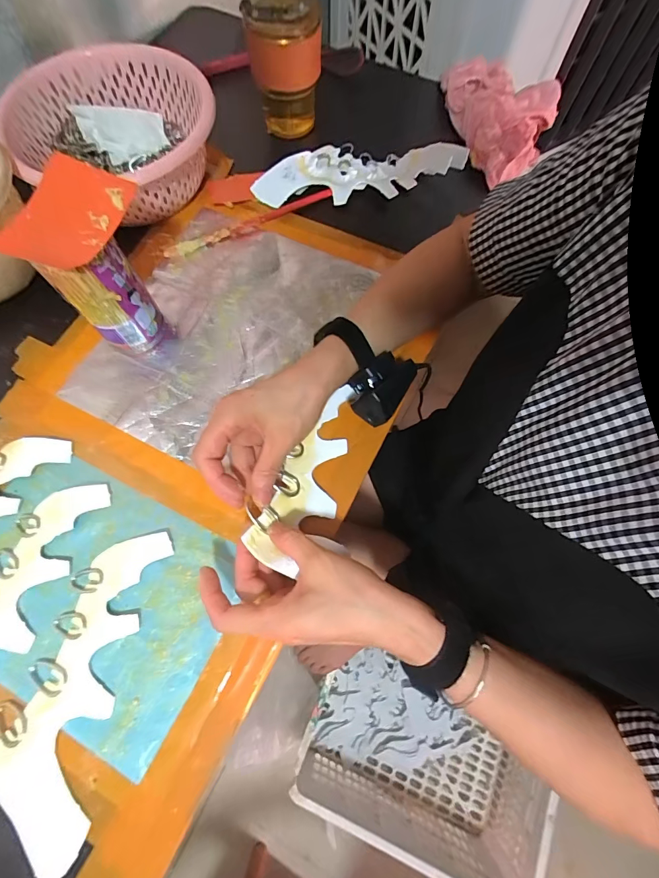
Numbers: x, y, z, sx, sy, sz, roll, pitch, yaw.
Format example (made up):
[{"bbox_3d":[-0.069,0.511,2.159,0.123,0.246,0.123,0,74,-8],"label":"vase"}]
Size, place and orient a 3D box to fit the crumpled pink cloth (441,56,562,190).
[{"bbox_3d":[0.233,-0.422,0.499,0.126,0.041,0.177,-15,71,-6],"label":"crumpled pink cloth"}]

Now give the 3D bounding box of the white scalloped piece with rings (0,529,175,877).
[{"bbox_3d":[-0.197,0.180,0.295,0.082,0.007,0.219,10,70,3],"label":"white scalloped piece with rings"}]

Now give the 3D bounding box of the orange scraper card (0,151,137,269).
[{"bbox_3d":[-0.209,-0.177,0.302,0.072,0.016,0.098,20,71,6],"label":"orange scraper card"}]

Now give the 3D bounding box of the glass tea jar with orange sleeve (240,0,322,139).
[{"bbox_3d":[-0.054,-0.453,0.472,0.086,0.129,0.072,-12,71,-5],"label":"glass tea jar with orange sleeve"}]

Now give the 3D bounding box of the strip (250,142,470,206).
[{"bbox_3d":[0.034,-0.339,0.475,0.254,0.033,0.089,-2,70,-1],"label":"strip"}]

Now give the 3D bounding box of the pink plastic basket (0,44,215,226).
[{"bbox_3d":[-0.241,-0.347,0.446,0.217,0.075,0.201,0,70,-1],"label":"pink plastic basket"}]

